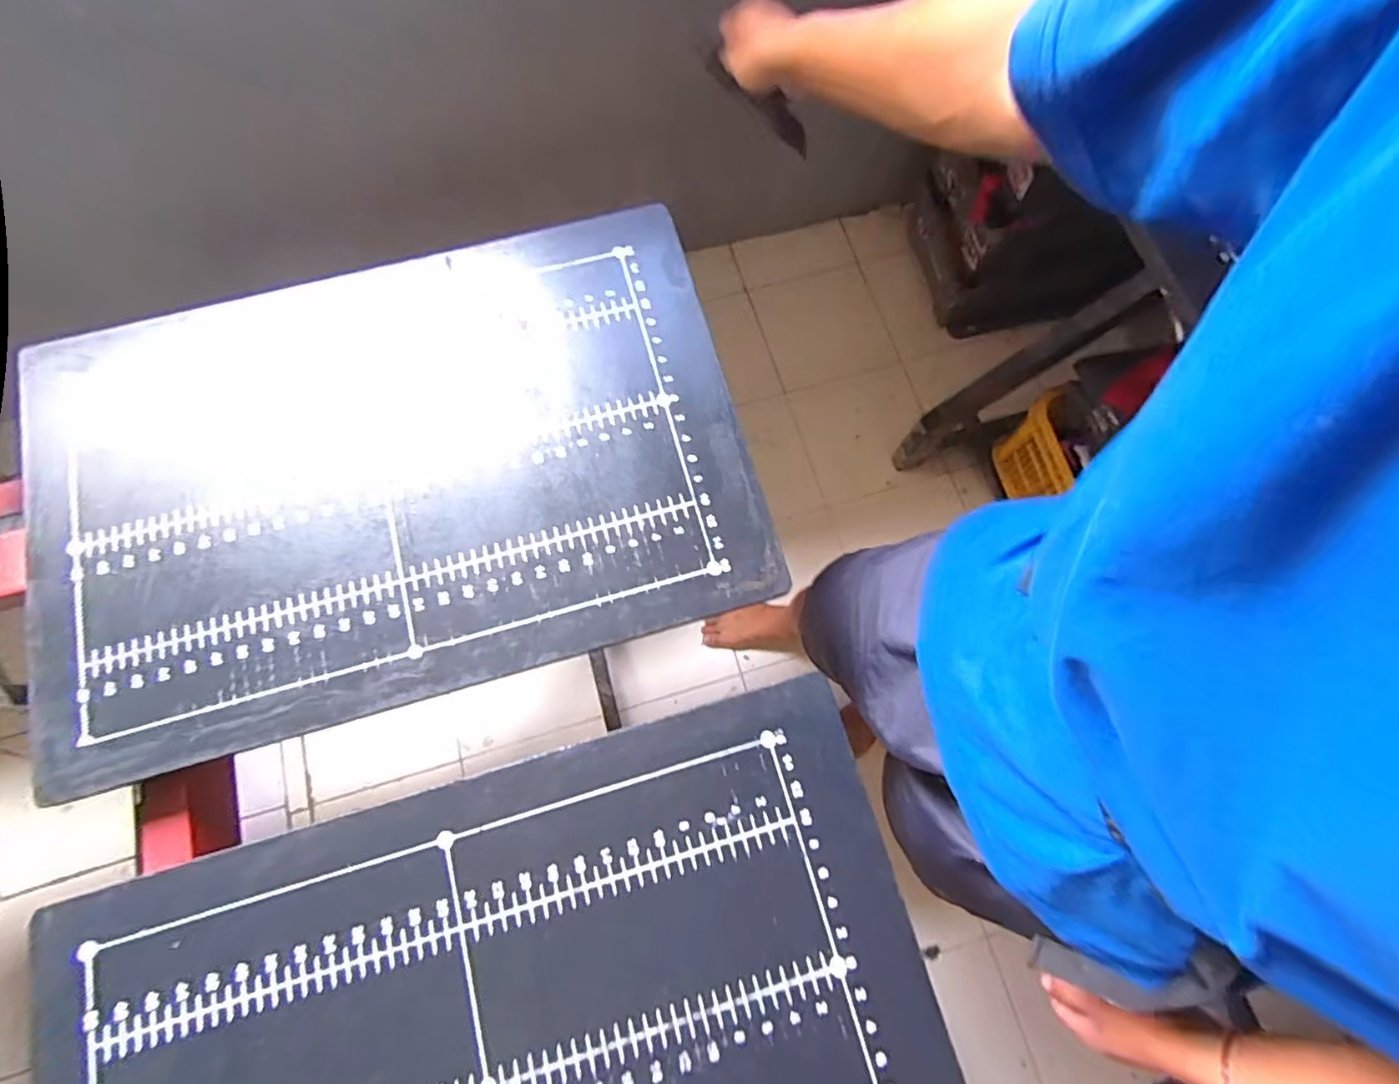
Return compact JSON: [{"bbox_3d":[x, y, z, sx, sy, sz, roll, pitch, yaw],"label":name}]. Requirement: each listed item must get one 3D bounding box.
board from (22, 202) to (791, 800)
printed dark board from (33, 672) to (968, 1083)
[{"bbox_3d":[-0.261,-0.068,0.524,0.583,0.014,0.395,-15,76,-5],"label":"board"},{"bbox_3d":[-0.127,0.361,0.403,0.577,0.008,0.394,-16,76,-5],"label":"printed dark board"}]

